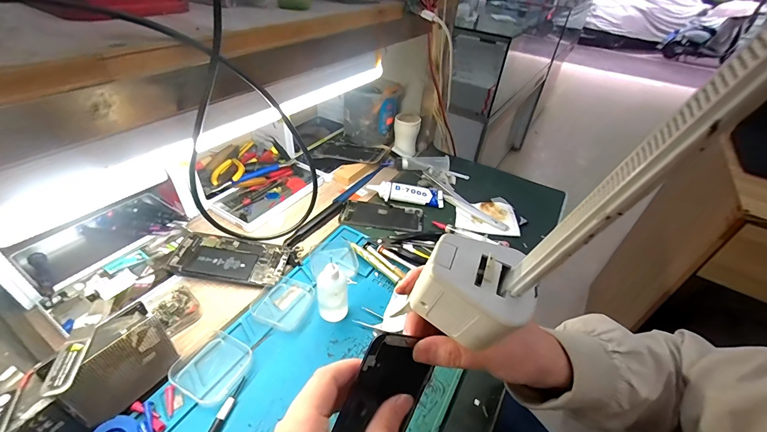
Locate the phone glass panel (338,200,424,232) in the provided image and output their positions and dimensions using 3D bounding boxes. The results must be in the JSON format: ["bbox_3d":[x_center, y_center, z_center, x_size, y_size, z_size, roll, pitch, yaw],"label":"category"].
[{"bbox_3d":[-0.003,-0.002,0.566,0.137,0.007,0.066,7,40,4],"label":"phone glass panel"}]

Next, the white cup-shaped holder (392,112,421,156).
[{"bbox_3d":[0.048,-0.170,0.706,0.053,0.074,0.060,9,39,4],"label":"white cup-shaped holder"}]

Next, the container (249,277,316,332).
[{"bbox_3d":[-0.124,0.105,0.406,0.069,0.013,0.065,14,41,11],"label":"container"}]

